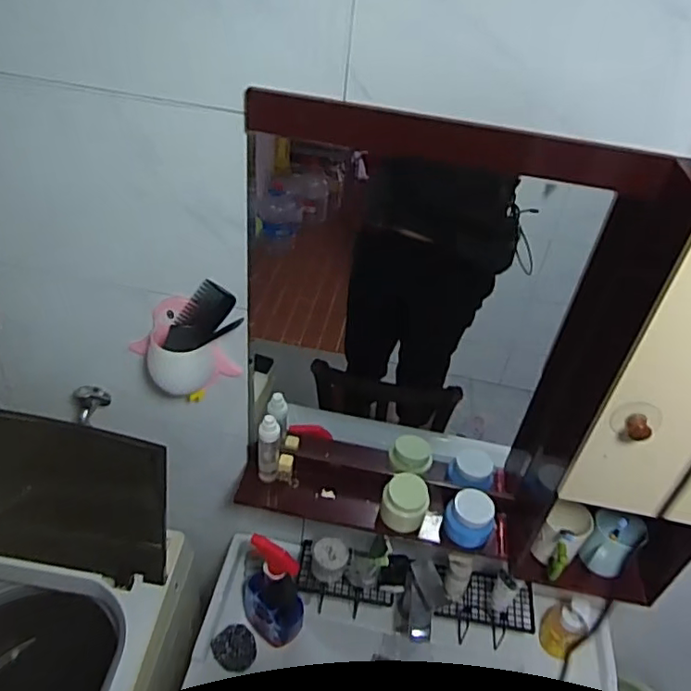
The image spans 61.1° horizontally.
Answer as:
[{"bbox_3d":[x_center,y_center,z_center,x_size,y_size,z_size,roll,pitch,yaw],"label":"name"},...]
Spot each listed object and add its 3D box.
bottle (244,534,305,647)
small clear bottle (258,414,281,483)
[{"bbox_3d":[-0.140,0.459,1.114,0.126,0.251,0.064,33,46,27],"label":"bottle"},{"bbox_3d":[-0.137,0.184,1.049,0.037,0.153,0.030,4,40,-5],"label":"small clear bottle"}]

